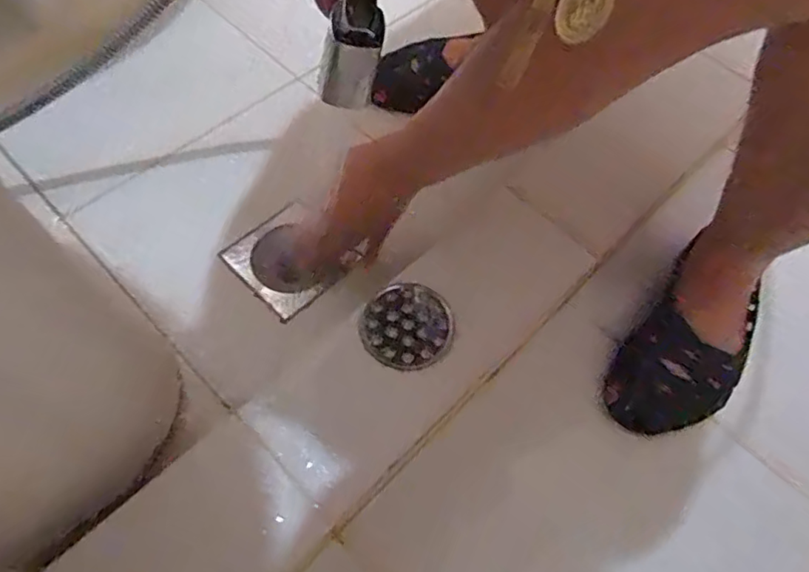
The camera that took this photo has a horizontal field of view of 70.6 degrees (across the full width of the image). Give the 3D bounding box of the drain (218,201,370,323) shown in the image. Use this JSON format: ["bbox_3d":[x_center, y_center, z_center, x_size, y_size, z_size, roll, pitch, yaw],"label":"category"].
[{"bbox_3d":[-0.111,-0.028,0.555,0.099,0.013,0.104,-40,72,-19],"label":"drain"}]

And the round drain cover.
[{"bbox_3d":[0.002,0.030,0.438,0.068,0.005,0.070,2,62,-4],"label":"round drain cover"}]

